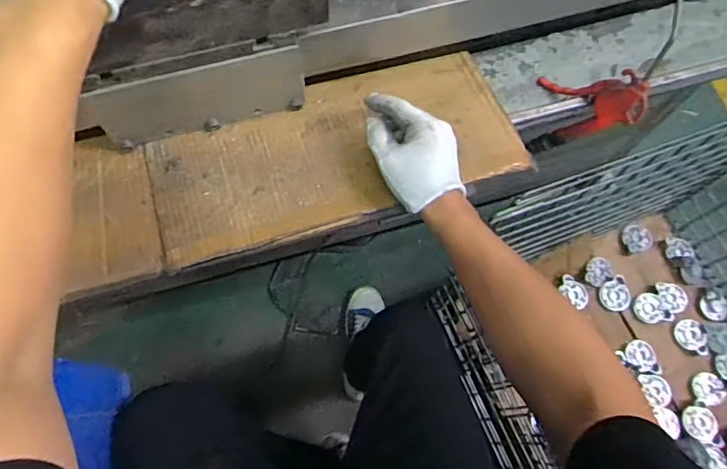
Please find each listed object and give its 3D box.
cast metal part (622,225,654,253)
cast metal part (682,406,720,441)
[{"bbox_3d":[0.688,0.007,1.341,0.069,0.027,0.072,1,71,-2],"label":"cast metal part"},{"bbox_3d":[0.733,0.411,1.168,0.064,0.023,0.068,5,71,0],"label":"cast metal part"}]

